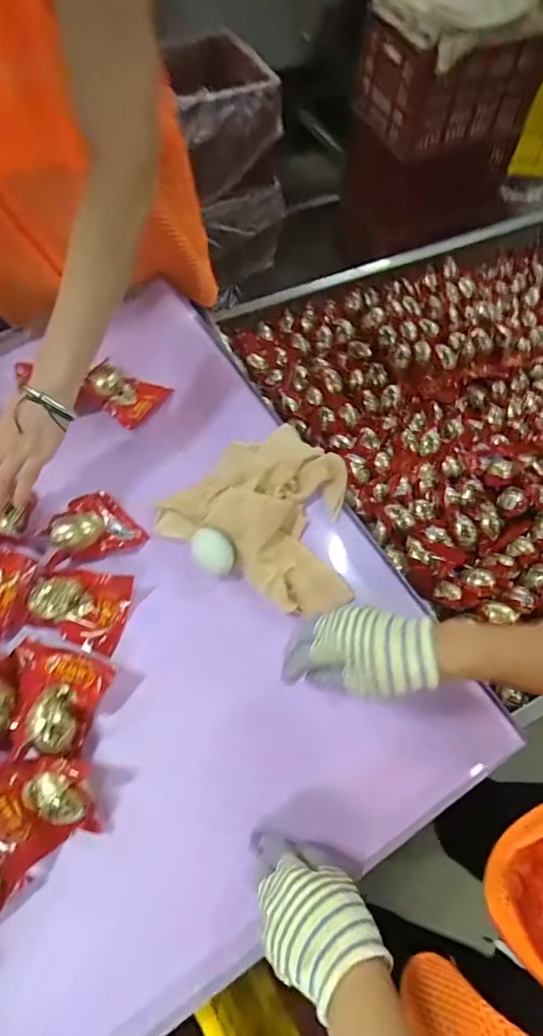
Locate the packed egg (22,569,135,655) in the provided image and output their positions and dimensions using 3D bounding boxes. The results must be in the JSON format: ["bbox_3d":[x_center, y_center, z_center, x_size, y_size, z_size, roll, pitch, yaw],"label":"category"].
[{"bbox_3d":[-0.213,0.094,0.570,0.106,0.041,0.083,11,62,4],"label":"packed egg"}]

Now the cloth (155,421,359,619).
[{"bbox_3d":[0.010,-0.017,0.625,0.245,0.057,0.197,31,65,13],"label":"cloth"}]

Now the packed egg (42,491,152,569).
[{"bbox_3d":[-0.217,0.006,0.623,0.109,0.042,0.094,-23,65,-14],"label":"packed egg"}]

